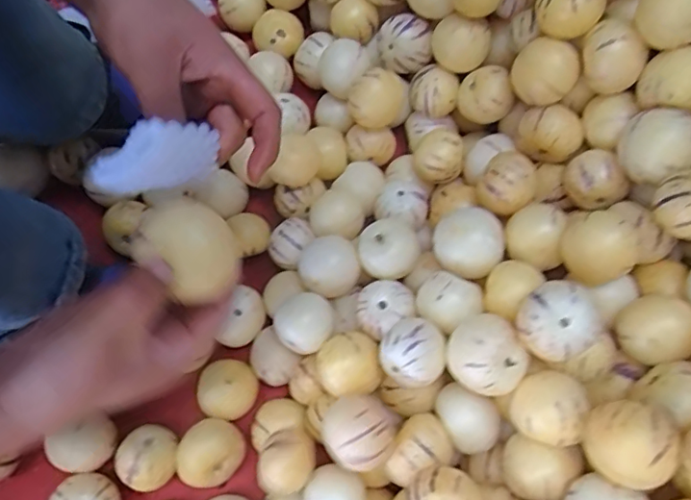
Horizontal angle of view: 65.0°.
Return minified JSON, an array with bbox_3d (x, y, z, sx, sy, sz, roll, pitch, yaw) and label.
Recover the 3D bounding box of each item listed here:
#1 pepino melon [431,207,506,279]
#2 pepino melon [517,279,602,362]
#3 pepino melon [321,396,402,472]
[{"bbox_3d":[0.097,-0.005,0.432,0.050,0.055,0.053,0,76,-2],"label":"pepino melon"},{"bbox_3d":[0.138,0.048,0.363,0.044,0.049,0.047,0,76,-2],"label":"pepino melon"},{"bbox_3d":[0.010,0.133,0.397,0.053,0.056,0.050,0,76,-2],"label":"pepino melon"}]

